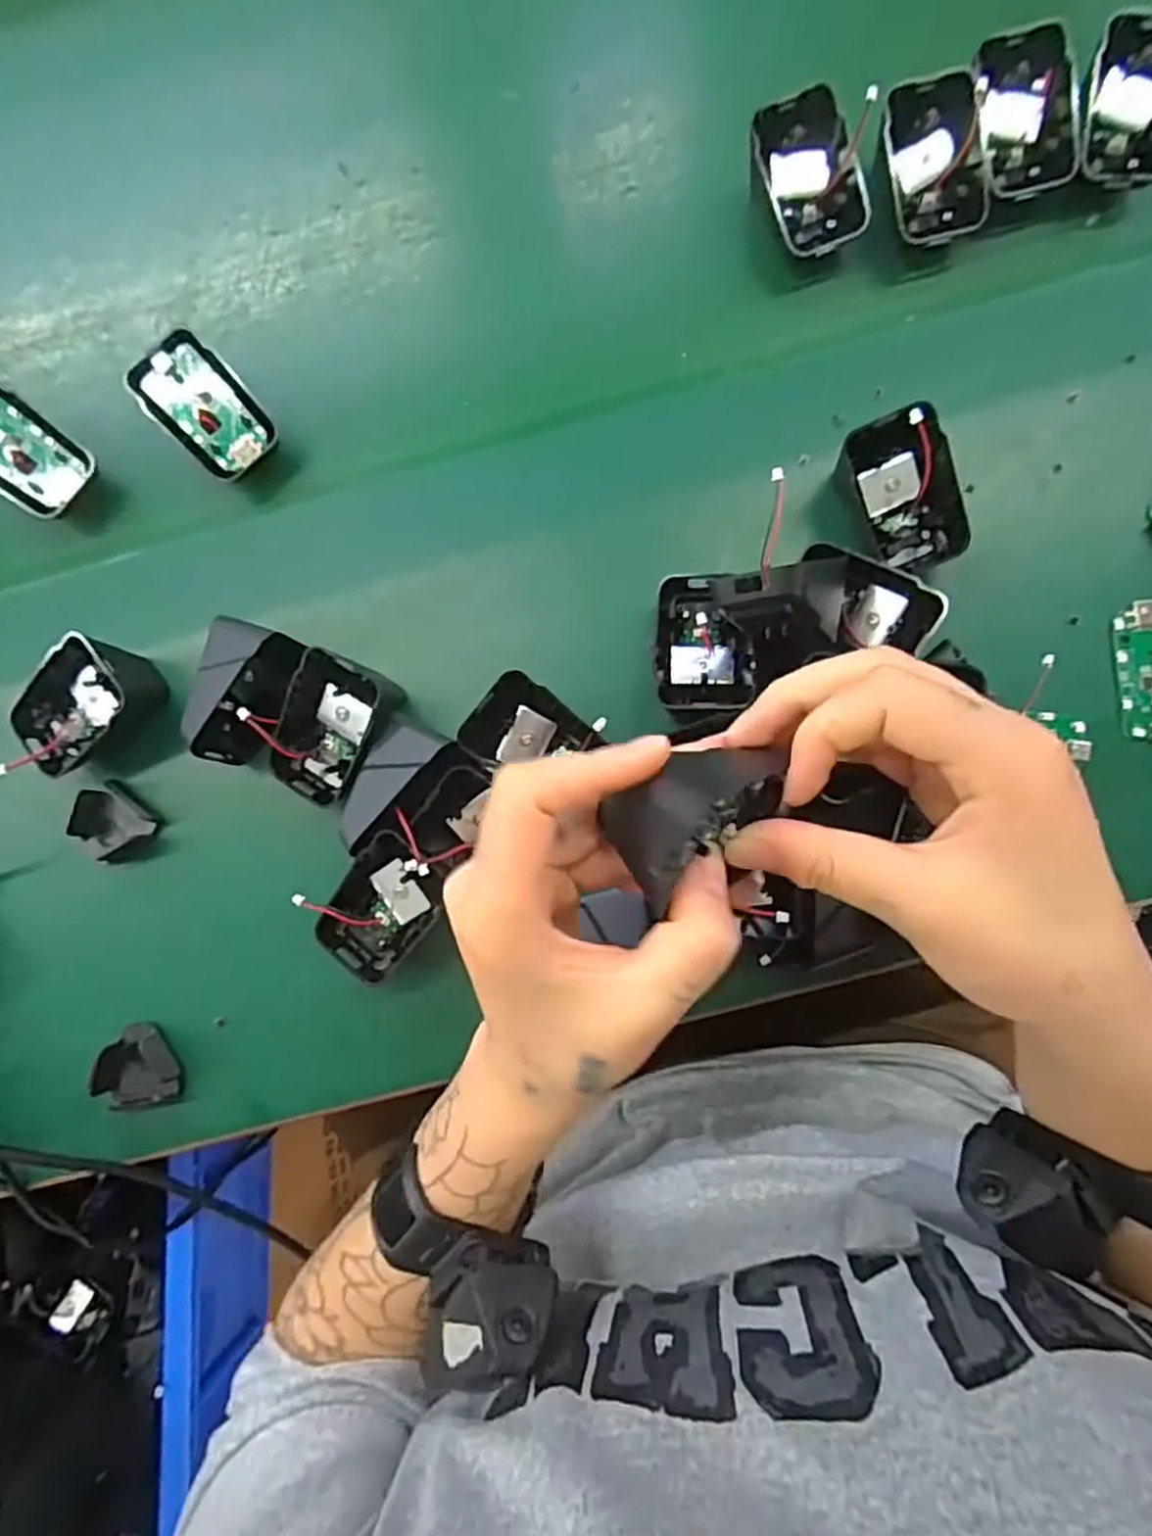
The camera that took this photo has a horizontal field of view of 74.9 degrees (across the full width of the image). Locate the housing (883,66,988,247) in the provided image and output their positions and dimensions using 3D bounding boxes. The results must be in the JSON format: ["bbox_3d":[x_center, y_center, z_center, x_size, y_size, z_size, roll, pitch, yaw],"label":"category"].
[{"bbox_3d":[0.176,-0.294,0.364,0.047,0.015,0.069,-11,107,16],"label":"housing"}]

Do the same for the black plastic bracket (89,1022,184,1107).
[{"bbox_3d":[-0.210,0.143,0.361,0.037,0.016,0.036,-4,82,5],"label":"black plastic bracket"}]

